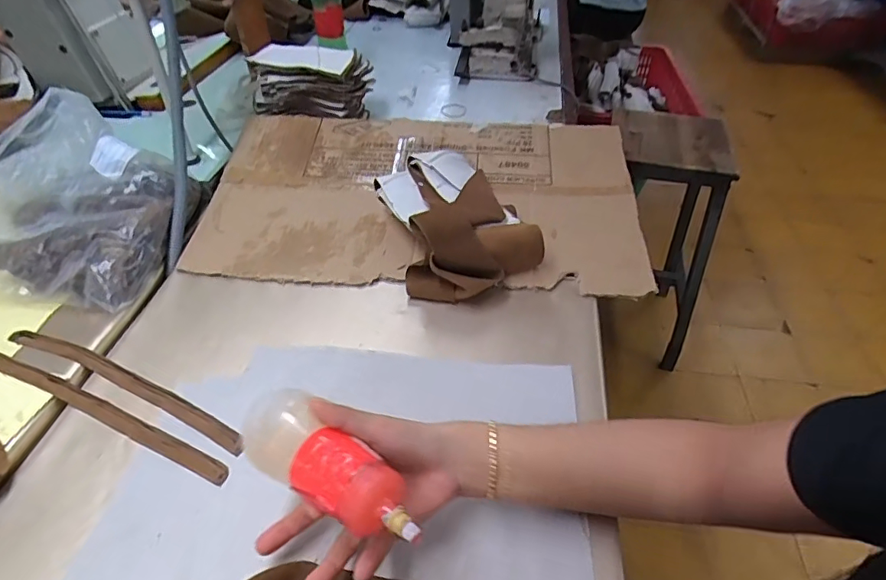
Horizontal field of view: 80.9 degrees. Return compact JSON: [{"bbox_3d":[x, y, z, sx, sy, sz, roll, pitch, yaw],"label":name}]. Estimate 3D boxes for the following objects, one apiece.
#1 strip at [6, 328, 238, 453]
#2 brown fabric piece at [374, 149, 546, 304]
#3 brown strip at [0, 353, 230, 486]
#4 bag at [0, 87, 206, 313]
[{"bbox_3d":[-0.325,0.094,0.529,0.314,0.006,0.026,19,47,18],"label":"strip"},{"bbox_3d":[0.013,-0.086,0.661,0.154,0.079,0.217,-12,46,-14],"label":"brown fabric piece"},{"bbox_3d":[-0.335,0.115,0.503,0.318,0.004,0.020,18,47,17],"label":"brown strip"},{"bbox_3d":[-0.497,-0.126,0.673,0.327,0.114,0.281,8,44,7],"label":"bag"}]

